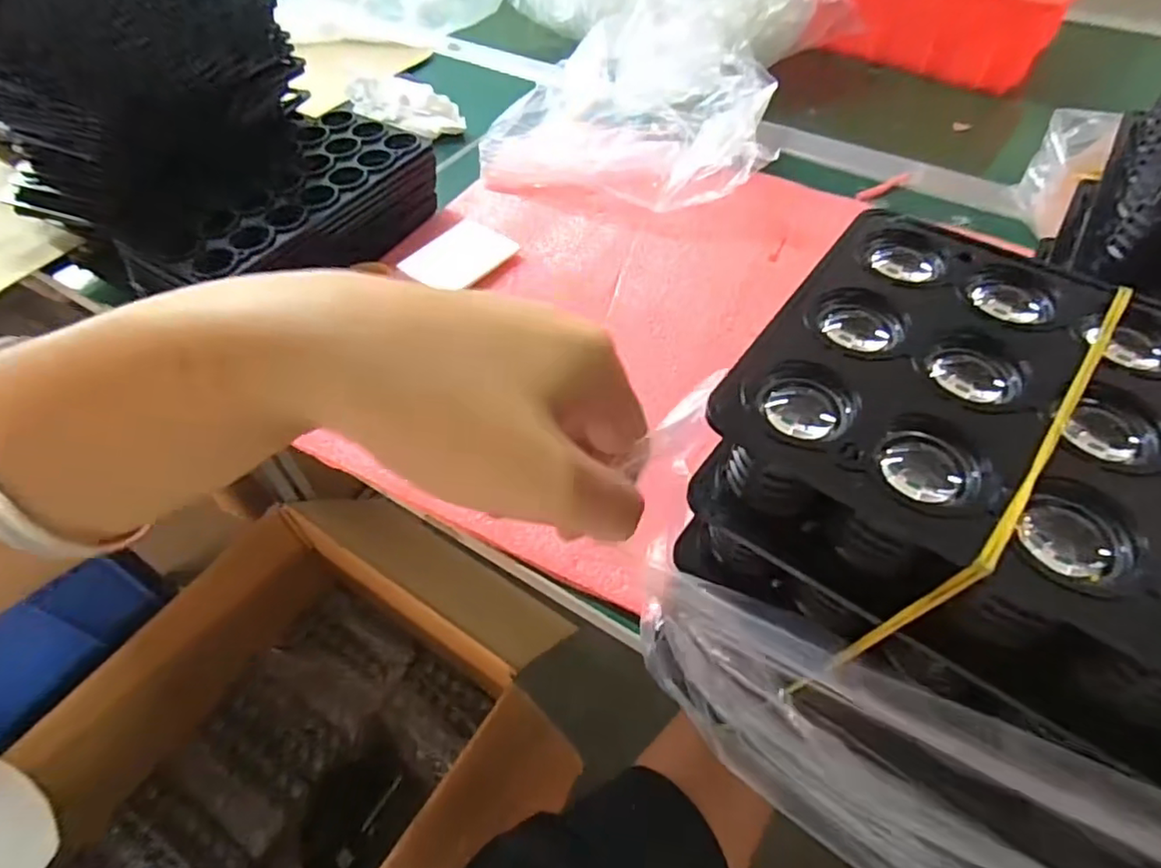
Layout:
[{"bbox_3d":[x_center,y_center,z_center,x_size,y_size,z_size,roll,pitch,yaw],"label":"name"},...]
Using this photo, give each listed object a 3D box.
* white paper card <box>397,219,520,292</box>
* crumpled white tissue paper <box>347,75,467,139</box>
[{"bbox_3d":[-0.084,-0.124,0.436,0.052,0.013,0.068,29,58,21],"label":"white paper card"},{"bbox_3d":[-0.153,-0.292,0.548,0.097,0.030,0.040,-1,48,-31],"label":"crumpled white tissue paper"}]

